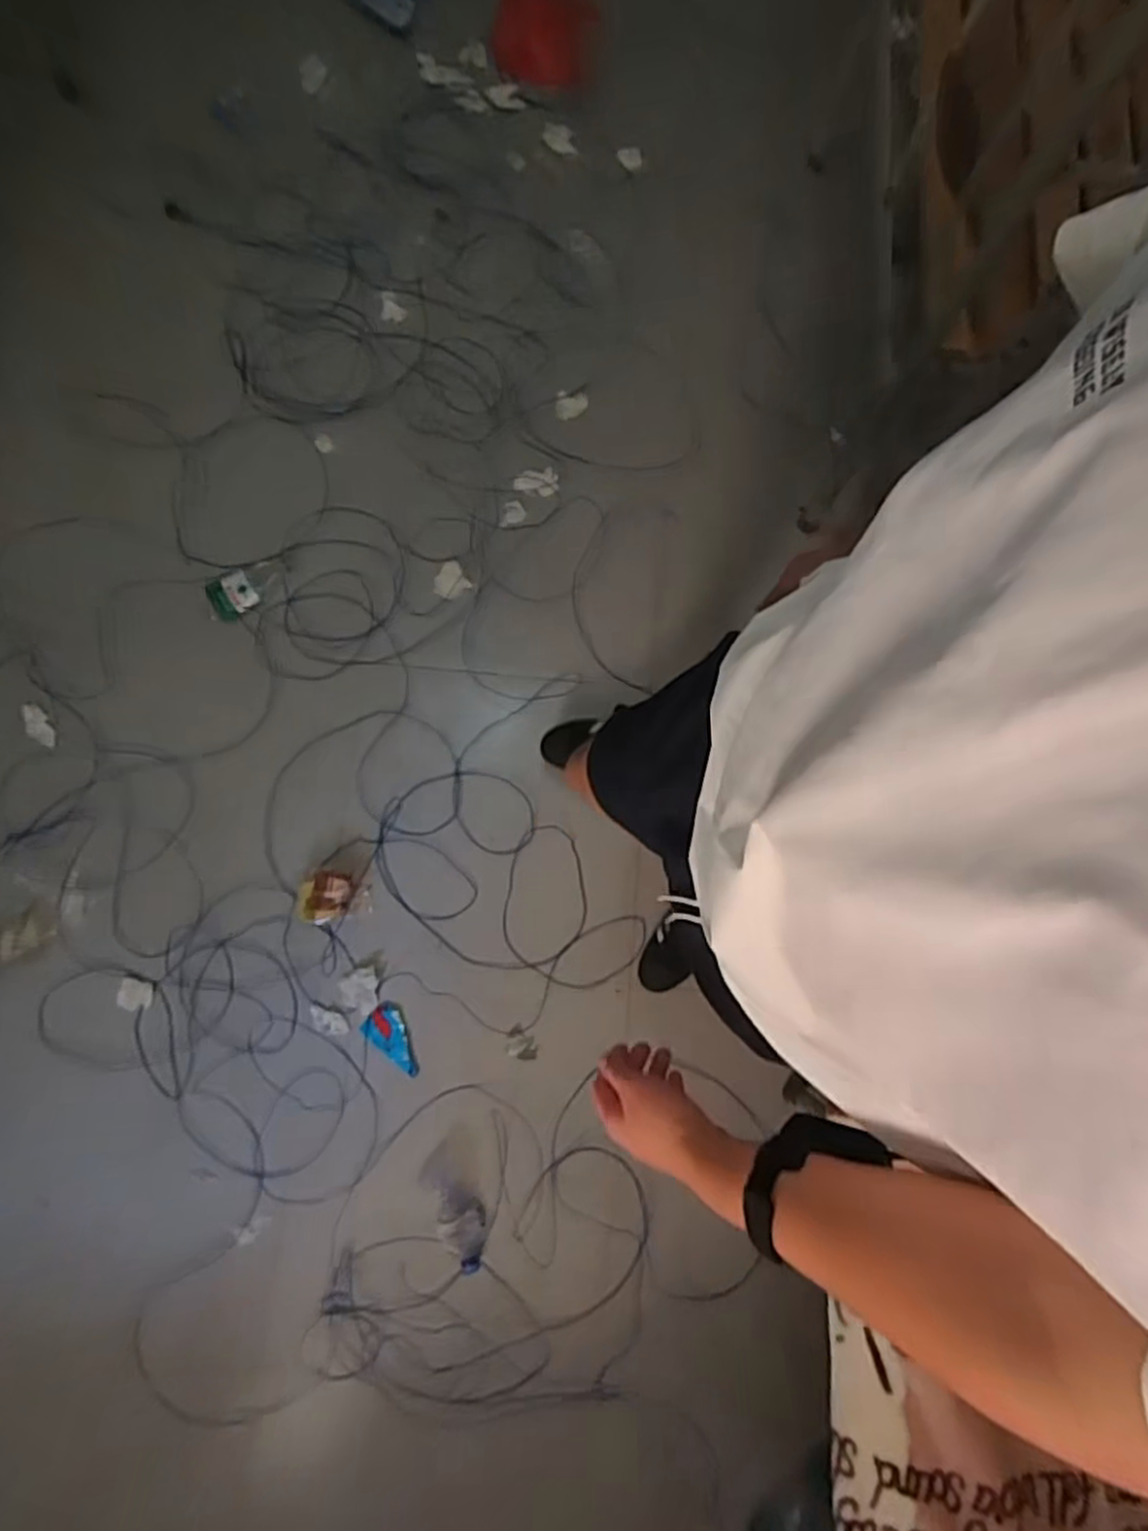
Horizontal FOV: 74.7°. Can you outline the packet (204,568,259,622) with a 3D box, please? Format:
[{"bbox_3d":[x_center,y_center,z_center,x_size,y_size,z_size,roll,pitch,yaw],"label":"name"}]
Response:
[{"bbox_3d":[-0.731,-0.366,1.606,0.093,0.016,0.091,-31,77,-8],"label":"packet"}]

